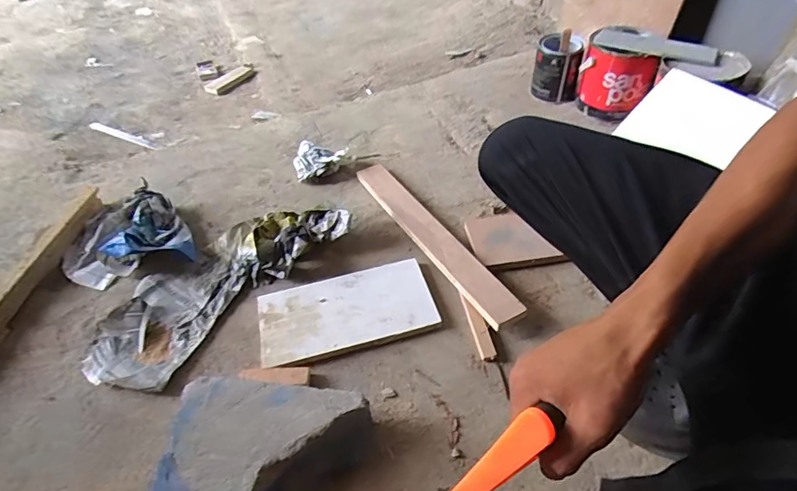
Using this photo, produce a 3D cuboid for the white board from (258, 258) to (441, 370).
[{"bbox_3d":[-0.082,0.105,0.733,0.268,0.022,0.140,-15,48,-9],"label":"white board"}]

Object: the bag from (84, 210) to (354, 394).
[{"bbox_3d":[-0.304,0.052,0.762,0.191,0.059,0.430,33,57,30],"label":"bag"}]

